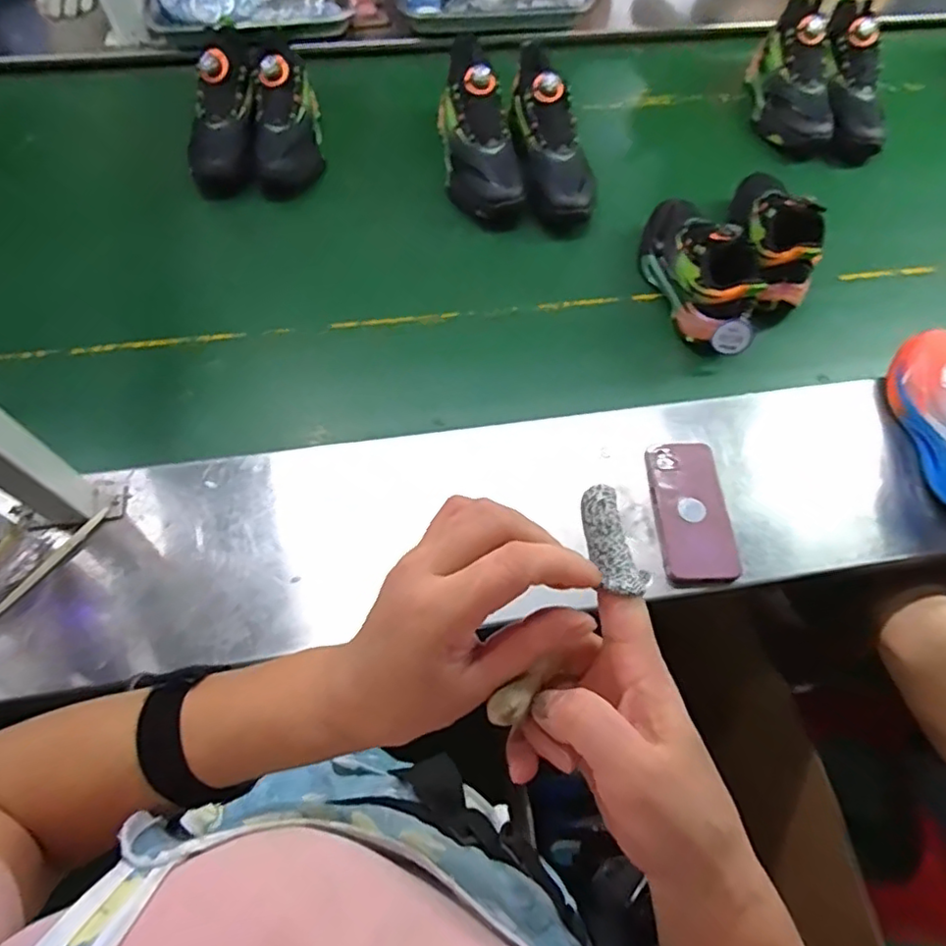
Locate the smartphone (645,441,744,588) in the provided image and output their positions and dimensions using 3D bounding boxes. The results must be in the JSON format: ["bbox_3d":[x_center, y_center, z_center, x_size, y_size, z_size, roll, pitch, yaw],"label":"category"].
[{"bbox_3d":[0.239,0.040,0.670,0.081,0.013,0.167,-3,64,-4],"label":"smartphone"}]

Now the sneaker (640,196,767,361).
[{"bbox_3d":[0.303,-0.277,0.796,0.088,0.115,0.252,-15,66,-10],"label":"sneaker"}]

